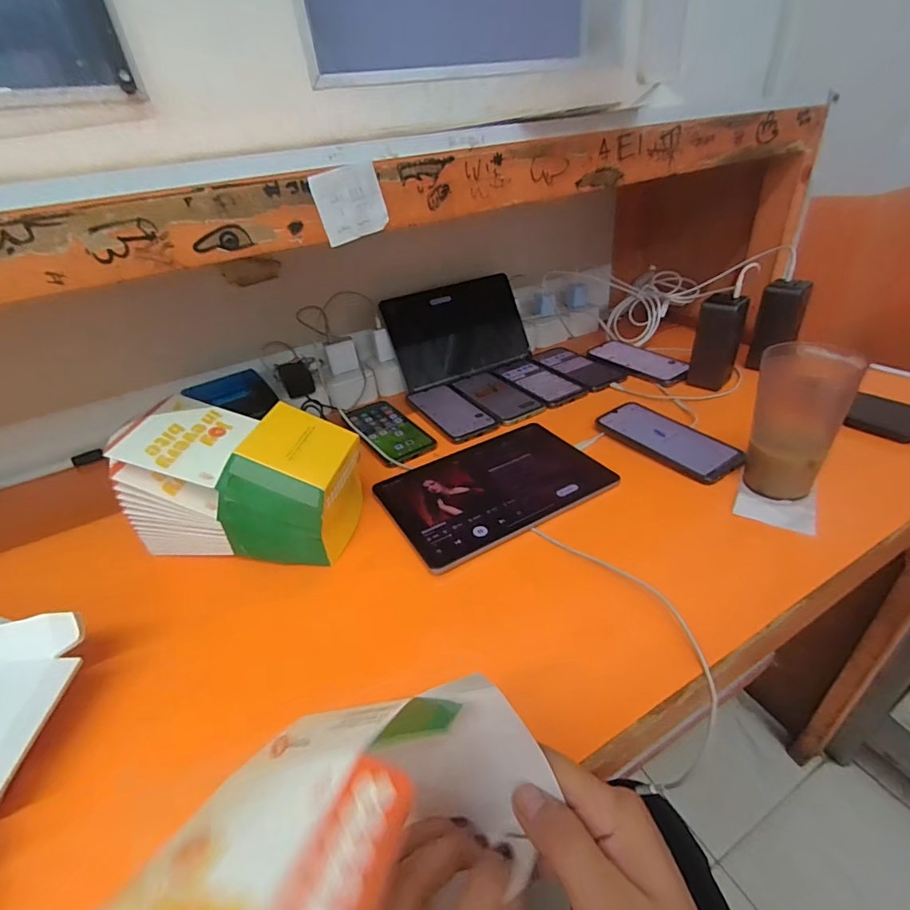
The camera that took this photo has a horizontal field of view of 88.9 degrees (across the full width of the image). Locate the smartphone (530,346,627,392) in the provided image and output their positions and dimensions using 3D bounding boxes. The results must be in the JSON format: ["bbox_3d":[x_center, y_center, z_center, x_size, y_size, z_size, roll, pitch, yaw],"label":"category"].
[{"bbox_3d":[0.208,-0.153,0.802,0.081,0.010,0.175,-22,36,-21],"label":"smartphone"}]

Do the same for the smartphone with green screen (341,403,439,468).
[{"bbox_3d":[-0.103,-0.039,0.678,0.085,0.007,0.171,-26,38,-25],"label":"smartphone with green screen"}]

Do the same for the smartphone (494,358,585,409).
[{"bbox_3d":[0.138,-0.126,0.771,0.079,0.004,0.167,-22,36,-21],"label":"smartphone"}]

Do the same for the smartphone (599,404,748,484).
[{"bbox_3d":[0.267,-0.023,0.587,0.083,0.012,0.170,-22,37,-21],"label":"smartphone"}]

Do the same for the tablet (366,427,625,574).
[{"bbox_3d":[0.045,0.035,0.550,0.243,0.014,0.161,-21,36,-19],"label":"tablet"}]

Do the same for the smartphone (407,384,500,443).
[{"bbox_3d":[-0.009,-0.071,0.712,0.085,0.004,0.163,-21,36,-19],"label":"smartphone"}]

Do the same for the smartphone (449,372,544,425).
[{"bbox_3d":[0.064,-0.094,0.743,0.082,0.013,0.176,-22,36,-21],"label":"smartphone"}]

